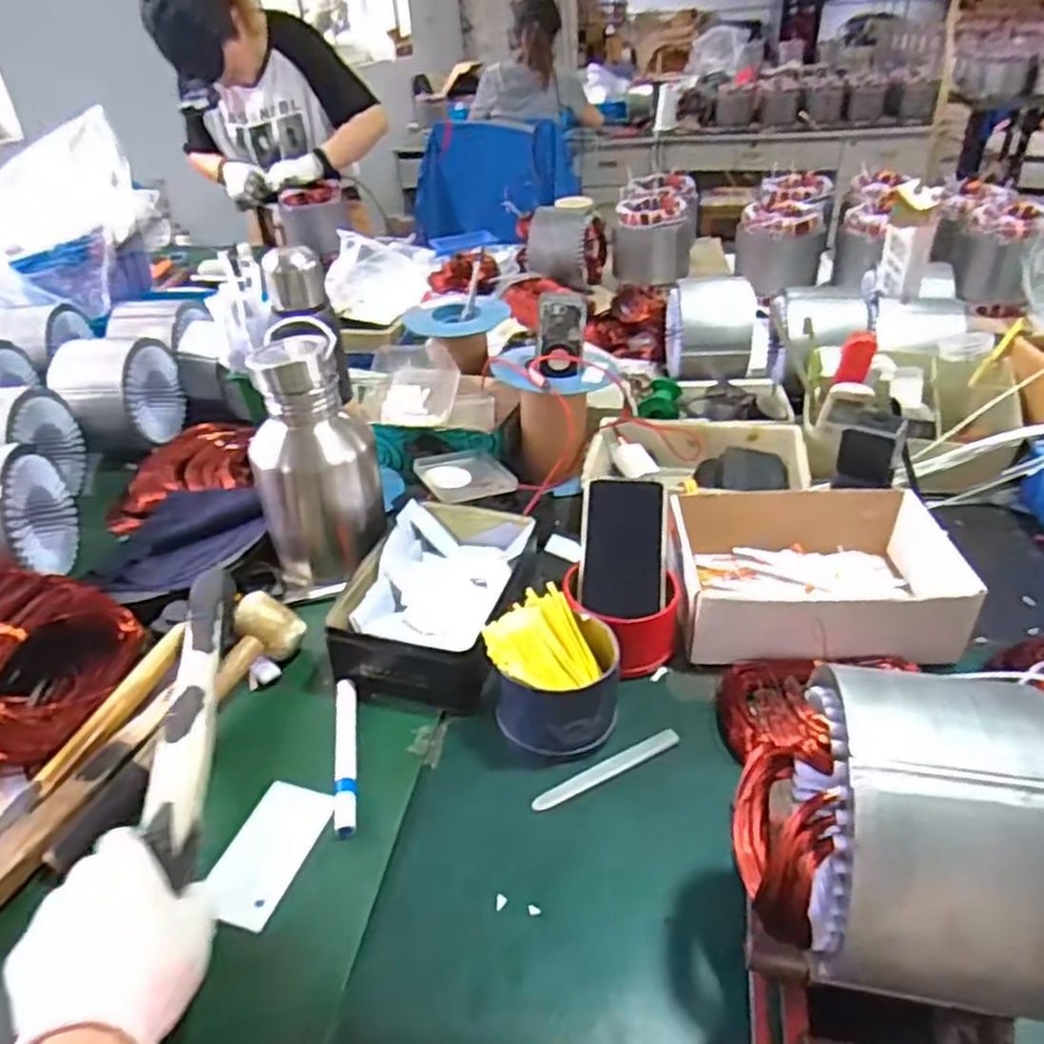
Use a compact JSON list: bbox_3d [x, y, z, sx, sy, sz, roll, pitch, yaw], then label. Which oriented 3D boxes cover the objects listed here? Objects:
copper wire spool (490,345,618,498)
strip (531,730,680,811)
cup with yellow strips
[{"bbox_3d":[0.022,-0.127,0.924,0.136,0.140,0.125,-3,35,2],"label":"copper wire spool"},{"bbox_3d":[0.067,0.190,0.576,0.131,0.004,0.014,-18,47,-24],"label":"strip"},{"bbox_3d":[0.025,0.116,0.604,0.102,0.086,0.117,-1,35,5],"label":"cup with yellow strips"}]

